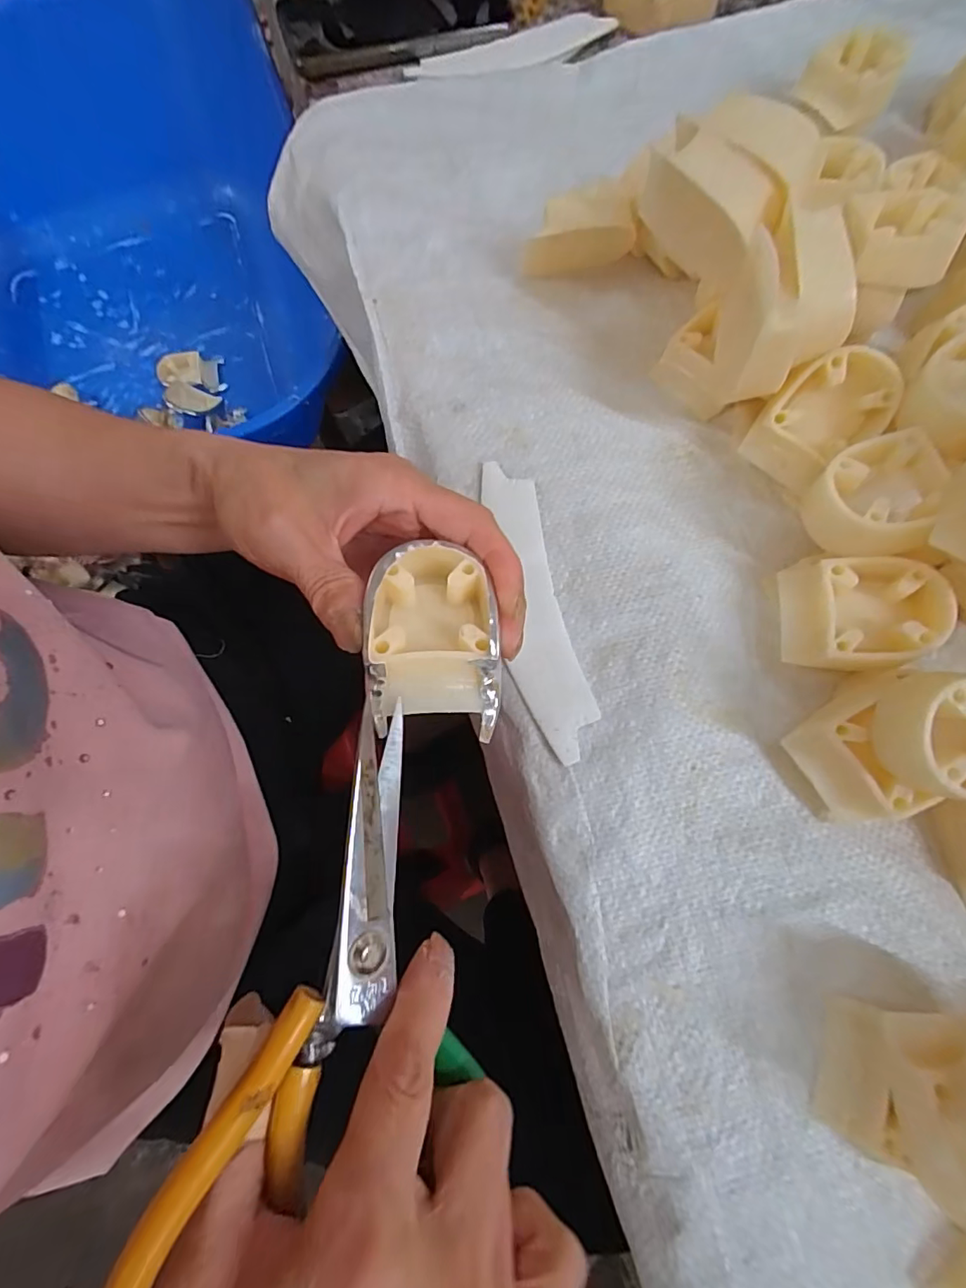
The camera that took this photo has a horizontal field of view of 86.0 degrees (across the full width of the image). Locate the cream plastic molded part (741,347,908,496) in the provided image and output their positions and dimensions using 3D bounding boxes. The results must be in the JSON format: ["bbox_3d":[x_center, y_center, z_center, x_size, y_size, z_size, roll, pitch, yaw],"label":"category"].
[{"bbox_3d":[0.164,-0.108,0.258,0.041,0.058,0.044,0,74,-1],"label":"cream plastic molded part"}]

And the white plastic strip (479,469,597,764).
[{"bbox_3d":[0.024,-0.021,0.258,0.034,0.006,0.154,-12,75,-2],"label":"white plastic strip"}]

